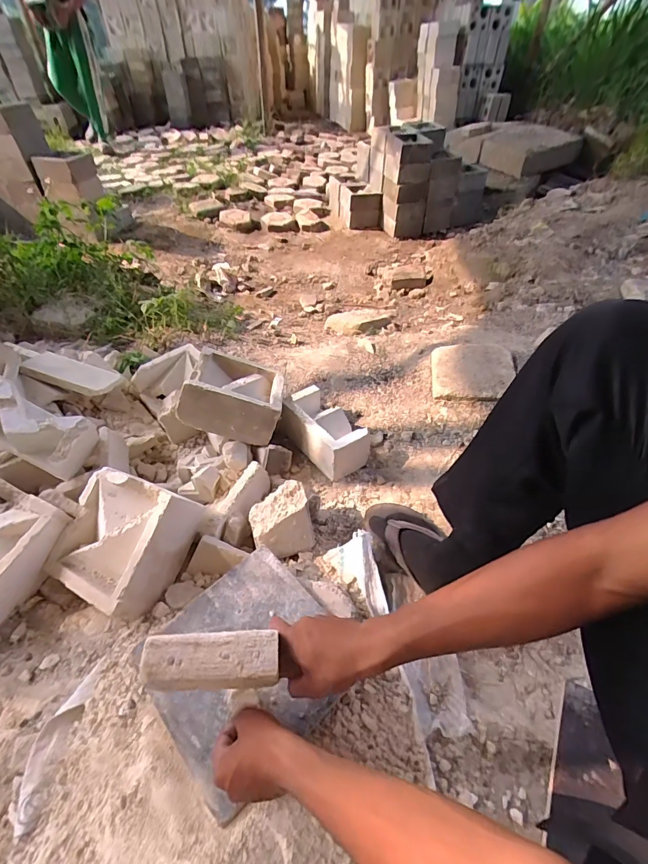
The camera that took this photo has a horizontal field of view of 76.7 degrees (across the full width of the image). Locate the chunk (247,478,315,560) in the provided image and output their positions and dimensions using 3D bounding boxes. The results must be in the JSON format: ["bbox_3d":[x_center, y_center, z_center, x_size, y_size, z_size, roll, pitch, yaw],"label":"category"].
[{"bbox_3d":[-0.079,0.167,0.752,0.104,0.090,0.103,-15,47,-13],"label":"chunk"}]

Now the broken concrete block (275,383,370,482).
[{"bbox_3d":[-0.002,-0.010,0.927,0.129,0.092,0.218,-35,55,-29],"label":"broken concrete block"}]

